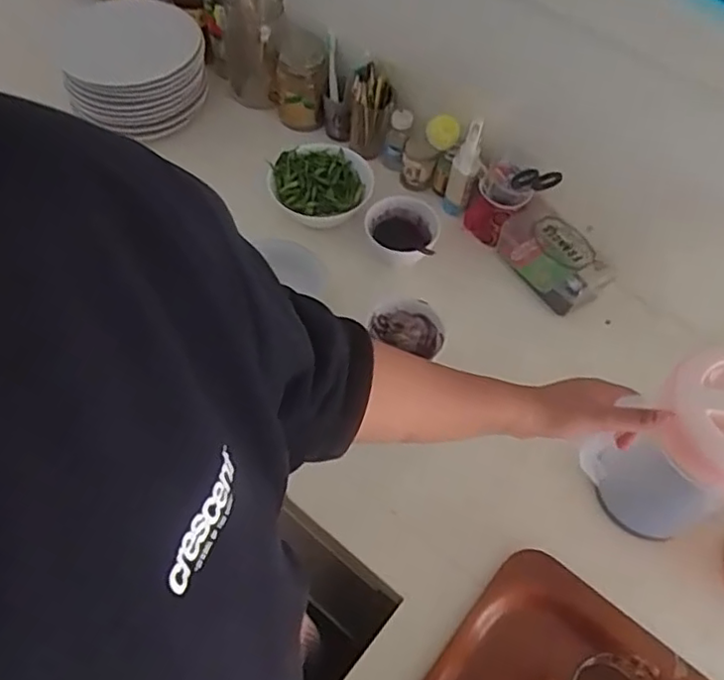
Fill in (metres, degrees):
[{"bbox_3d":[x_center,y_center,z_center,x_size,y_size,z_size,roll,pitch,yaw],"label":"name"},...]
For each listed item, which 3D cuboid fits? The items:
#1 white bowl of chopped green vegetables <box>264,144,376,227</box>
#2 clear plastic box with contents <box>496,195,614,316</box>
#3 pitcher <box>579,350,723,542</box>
[{"bbox_3d":[-0.056,-0.221,0.920,0.145,0.055,0.138,1,58,-2],"label":"white bowl of chopped green vegetables"},{"bbox_3d":[0.259,-0.116,0.873,0.077,0.076,0.148,-27,63,-18],"label":"clear plastic box with contents"},{"bbox_3d":[0.316,0.124,0.627,0.138,0.222,0.105,-1,54,-5],"label":"pitcher"}]

